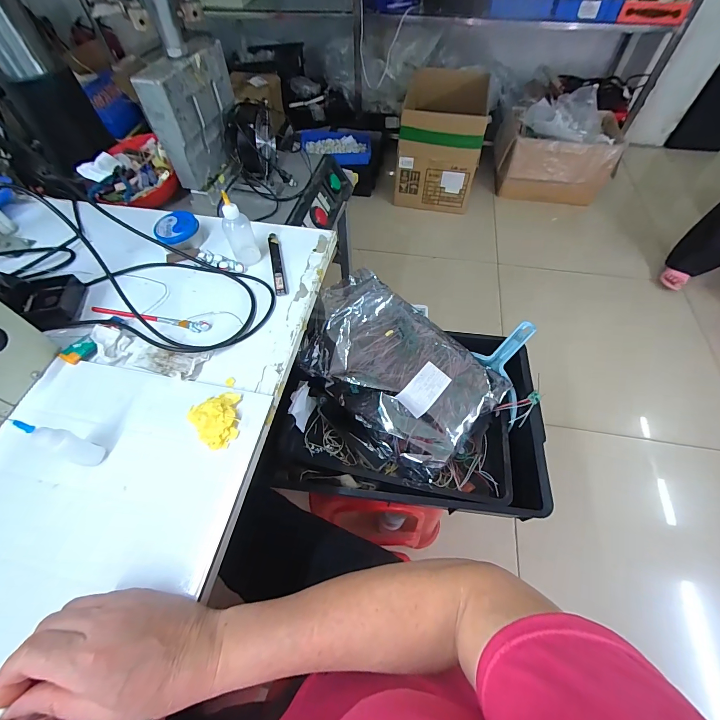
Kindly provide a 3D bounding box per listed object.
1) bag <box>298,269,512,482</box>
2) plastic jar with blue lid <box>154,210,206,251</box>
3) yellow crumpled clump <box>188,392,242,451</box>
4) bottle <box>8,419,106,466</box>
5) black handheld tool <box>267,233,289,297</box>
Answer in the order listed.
[{"bbox_3d":[0.076,0.030,0.629,0.345,0.163,0.275,29,62,19],"label":"bag"},{"bbox_3d":[-0.286,-0.203,0.539,0.064,0.036,0.069,0,56,1],"label":"plastic jar with blue lid"},{"bbox_3d":[-0.150,0.062,0.362,0.050,0.024,0.051,-27,60,-16],"label":"yellow crumpled clump"},{"bbox_3d":[-0.283,0.079,0.322,0.023,0.085,0.020,2,56,2],"label":"bottle"},{"bbox_3d":[-0.126,-0.149,0.515,0.017,0.011,0.133,-12,57,-7],"label":"black handheld tool"}]

